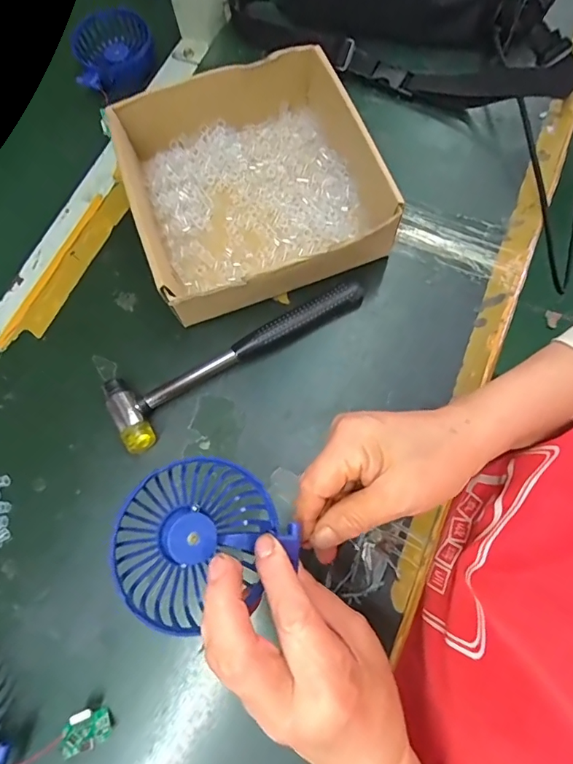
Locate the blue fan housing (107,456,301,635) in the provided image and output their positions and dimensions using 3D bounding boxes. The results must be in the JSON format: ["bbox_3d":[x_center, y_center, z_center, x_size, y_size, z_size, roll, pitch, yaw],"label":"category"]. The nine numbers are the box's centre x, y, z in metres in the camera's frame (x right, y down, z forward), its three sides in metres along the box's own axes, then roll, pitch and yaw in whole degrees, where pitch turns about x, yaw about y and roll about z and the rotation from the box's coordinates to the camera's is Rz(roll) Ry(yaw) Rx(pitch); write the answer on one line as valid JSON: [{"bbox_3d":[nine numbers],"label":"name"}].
[{"bbox_3d":[-0.048,0.088,0.258,0.087,0.030,0.090,43,67,-8],"label":"blue fan housing"}]

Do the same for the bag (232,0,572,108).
[{"bbox_3d":[0.131,-0.399,0.468,0.352,0.101,0.154,20,73,8],"label":"bag"}]

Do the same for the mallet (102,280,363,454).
[{"bbox_3d":[-0.043,-0.030,0.392,0.230,0.022,0.058,-34,74,-9],"label":"mallet"}]

